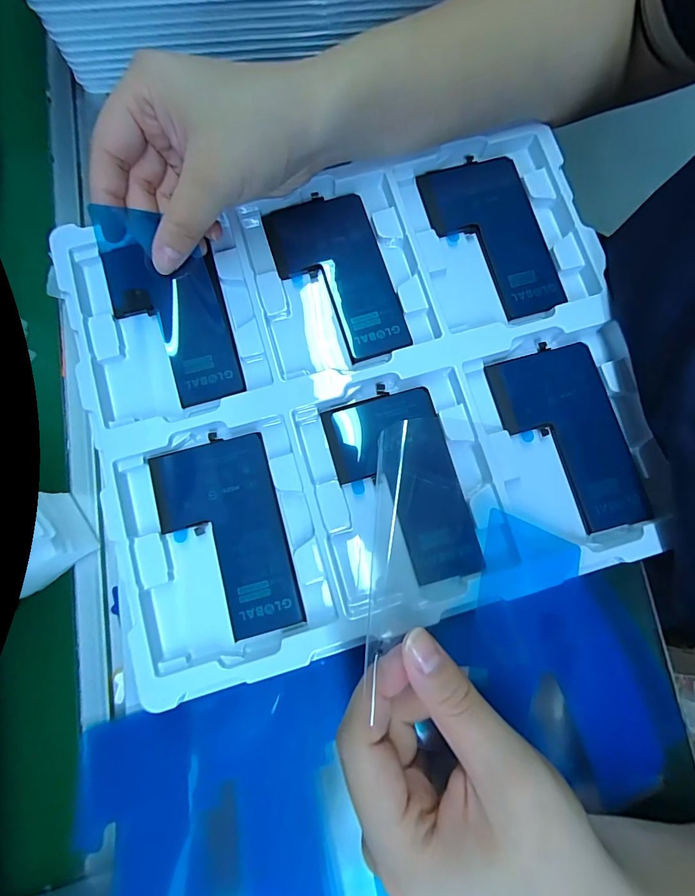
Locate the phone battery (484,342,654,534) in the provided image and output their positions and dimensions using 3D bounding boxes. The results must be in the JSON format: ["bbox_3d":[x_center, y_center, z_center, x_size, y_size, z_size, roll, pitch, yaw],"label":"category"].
[{"bbox_3d":[0.128,-0.006,0.236,0.062,0.009,0.109,-15,78,-4],"label":"phone battery"}]

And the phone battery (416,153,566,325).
[{"bbox_3d":[0.092,-0.135,0.256,0.062,0.006,0.111,-20,78,-5],"label":"phone battery"}]

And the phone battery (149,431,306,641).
[{"bbox_3d":[-0.068,0.049,0.224,0.064,0.006,0.109,-15,78,-4],"label":"phone battery"}]

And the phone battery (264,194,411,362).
[{"bbox_3d":[-0.006,-0.107,0.253,0.063,0.007,0.113,-20,78,-5],"label":"phone battery"}]

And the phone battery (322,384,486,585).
[{"bbox_3d":[0.031,0.022,0.231,0.064,0.007,0.109,-15,78,-4],"label":"phone battery"}]

